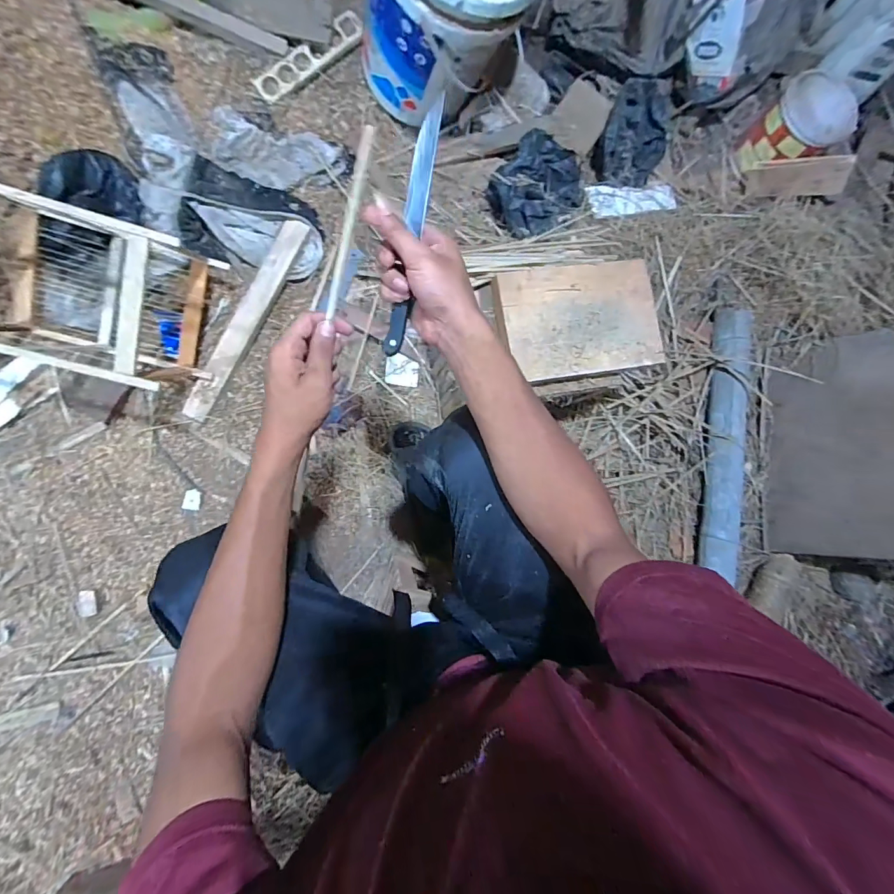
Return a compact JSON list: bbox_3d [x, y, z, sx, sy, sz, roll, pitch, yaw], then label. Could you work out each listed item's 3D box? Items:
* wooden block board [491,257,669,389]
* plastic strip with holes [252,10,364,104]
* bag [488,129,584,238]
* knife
[{"bbox_3d":[0.234,-0.222,0.758,0.281,0.030,0.191,-11,89,-9],"label":"wooden block board"},{"bbox_3d":[-0.308,-0.873,0.977,0.270,0.012,0.056,-37,110,-1],"label":"plastic strip with holes"},{"bbox_3d":[0.210,-0.618,1.030,0.224,0.074,0.186,-42,92,-10],"label":"bag"},{"bbox_3d":[-0.033,-0.197,0.403,0.019,0.012,0.220,10,101,-8],"label":"knife"}]

